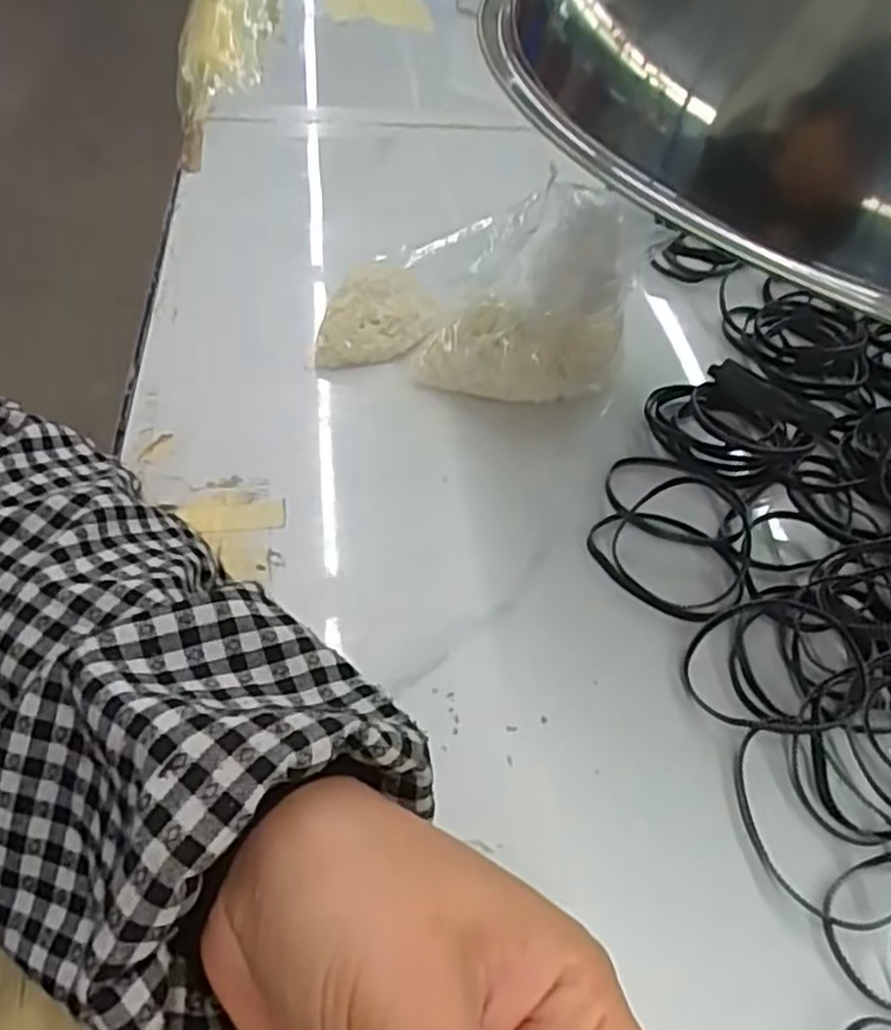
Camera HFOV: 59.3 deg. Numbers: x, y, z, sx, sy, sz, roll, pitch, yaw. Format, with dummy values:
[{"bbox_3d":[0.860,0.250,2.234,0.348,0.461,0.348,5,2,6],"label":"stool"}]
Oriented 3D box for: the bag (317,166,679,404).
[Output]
[{"bbox_3d":[0.019,-0.116,0.392,0.148,0.089,0.086,19,50,12],"label":"bag"}]

